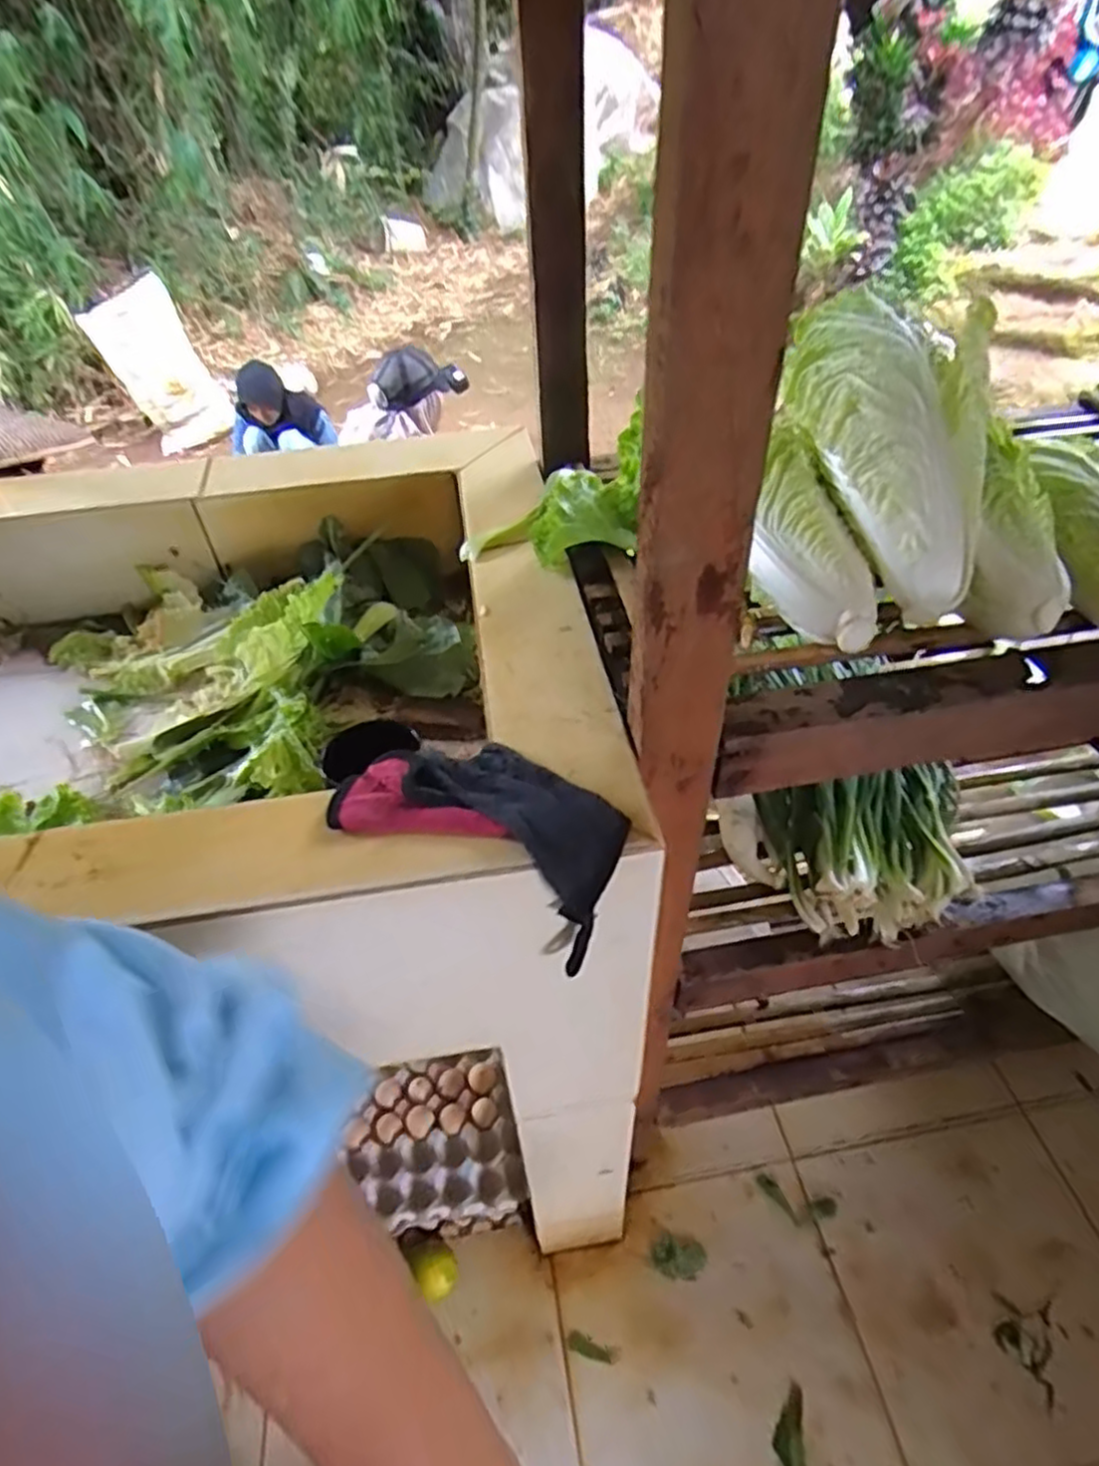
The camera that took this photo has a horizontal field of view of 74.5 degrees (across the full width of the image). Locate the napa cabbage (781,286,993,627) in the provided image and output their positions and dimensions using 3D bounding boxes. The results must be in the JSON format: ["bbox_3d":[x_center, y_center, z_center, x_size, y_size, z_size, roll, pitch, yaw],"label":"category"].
[{"bbox_3d":[0.267,-0.214,0.534,0.100,0.103,0.250,-15,84,-13],"label":"napa cabbage"}]

